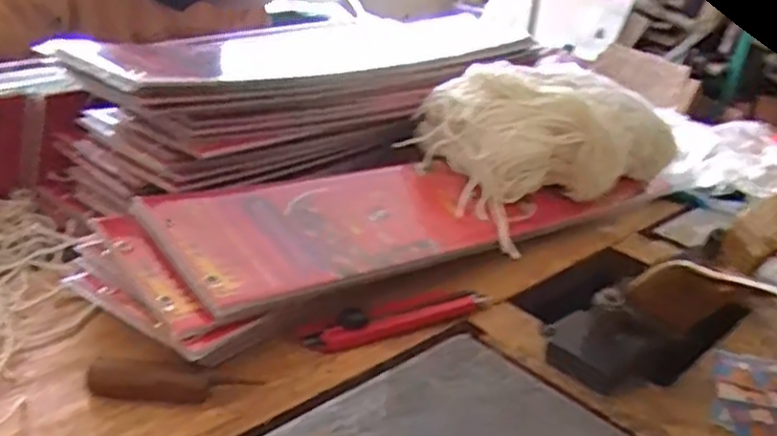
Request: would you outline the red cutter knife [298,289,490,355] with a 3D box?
[{"bbox_3d":[0.012,0.064,0.503,0.151,0.016,0.021,-11,31,-34],"label":"red cutter knife"}]

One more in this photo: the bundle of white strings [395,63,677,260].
[{"bbox_3d":[0.140,-0.079,0.701,0.157,0.093,0.265,28,32,36],"label":"bundle of white strings"}]

